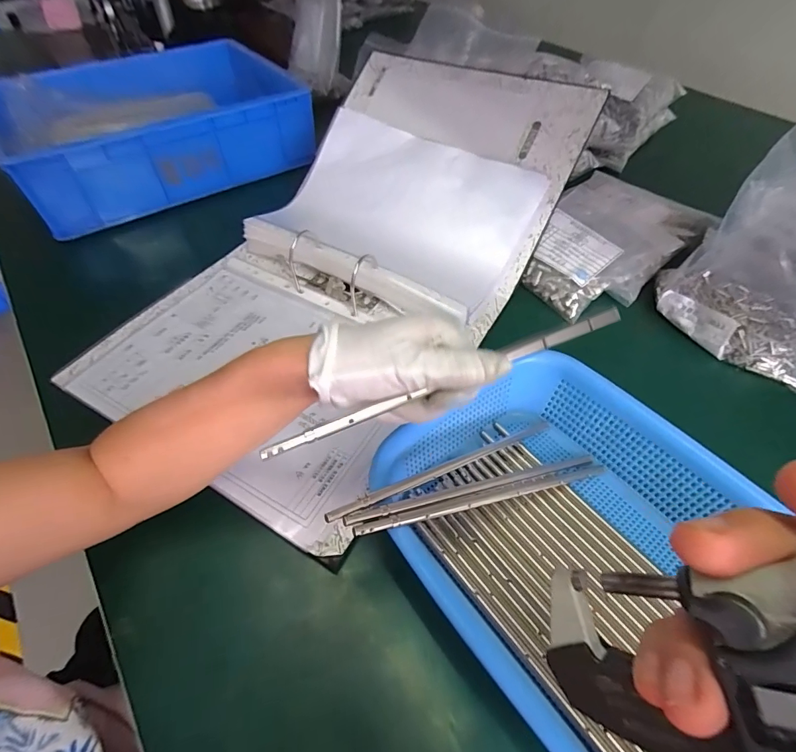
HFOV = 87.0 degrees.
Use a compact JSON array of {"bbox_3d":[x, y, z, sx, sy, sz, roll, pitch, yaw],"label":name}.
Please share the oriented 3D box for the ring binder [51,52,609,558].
[{"bbox_3d":[-0.039,-0.164,0.470,0.335,0.127,0.596,25,57,18],"label":"ring binder"}]

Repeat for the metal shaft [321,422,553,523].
[{"bbox_3d":[0.045,0.064,0.310,0.219,0.005,0.007,-12,51,-37],"label":"metal shaft"}]

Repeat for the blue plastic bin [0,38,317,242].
[{"bbox_3d":[-0.357,-0.377,0.627,0.386,0.105,0.268,-32,59,-21],"label":"blue plastic bin"}]

